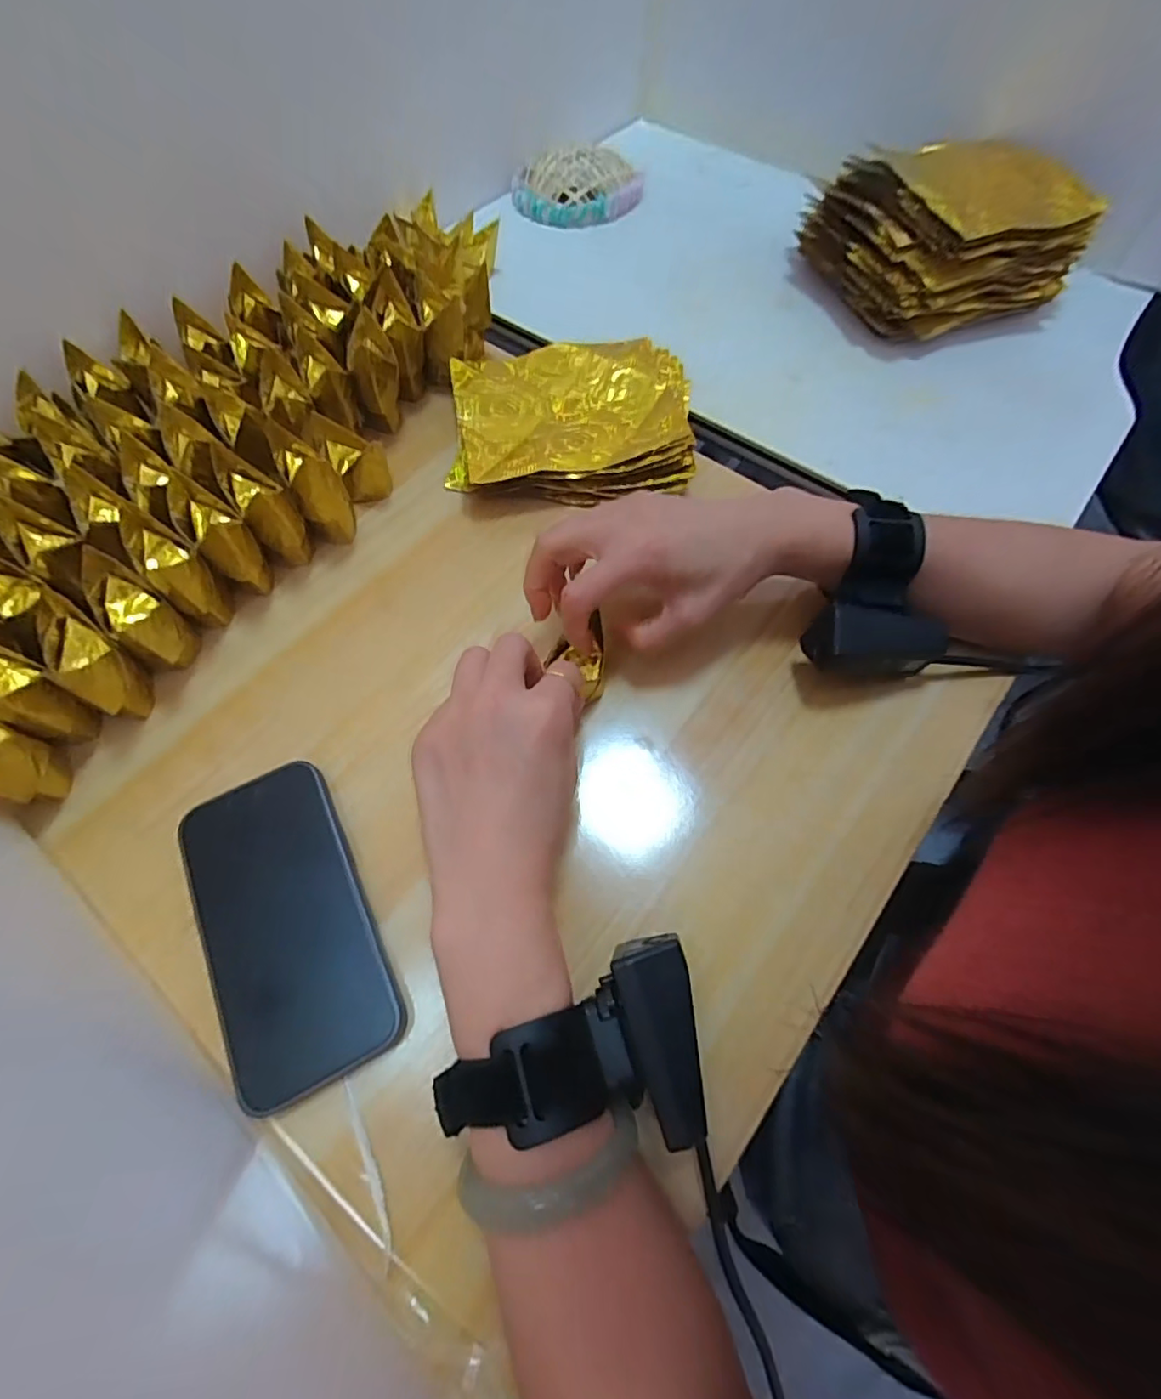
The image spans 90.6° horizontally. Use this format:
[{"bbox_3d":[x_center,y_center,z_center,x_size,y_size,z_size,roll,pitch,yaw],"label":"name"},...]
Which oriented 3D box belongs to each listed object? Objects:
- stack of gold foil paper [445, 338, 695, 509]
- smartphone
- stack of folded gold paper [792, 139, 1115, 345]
[{"bbox_3d":[-0.006,-0.203,0.418,0.175,0.036,0.145,-3,63,0],"label":"stack of gold foil paper"},{"bbox_3d":[-0.143,0.106,0.275,0.076,0.009,0.145,-26,65,-11],"label":"smartphone"},{"bbox_3d":[0.300,-0.377,0.471,0.191,0.084,0.164,-12,64,-4],"label":"stack of folded gold paper"}]

